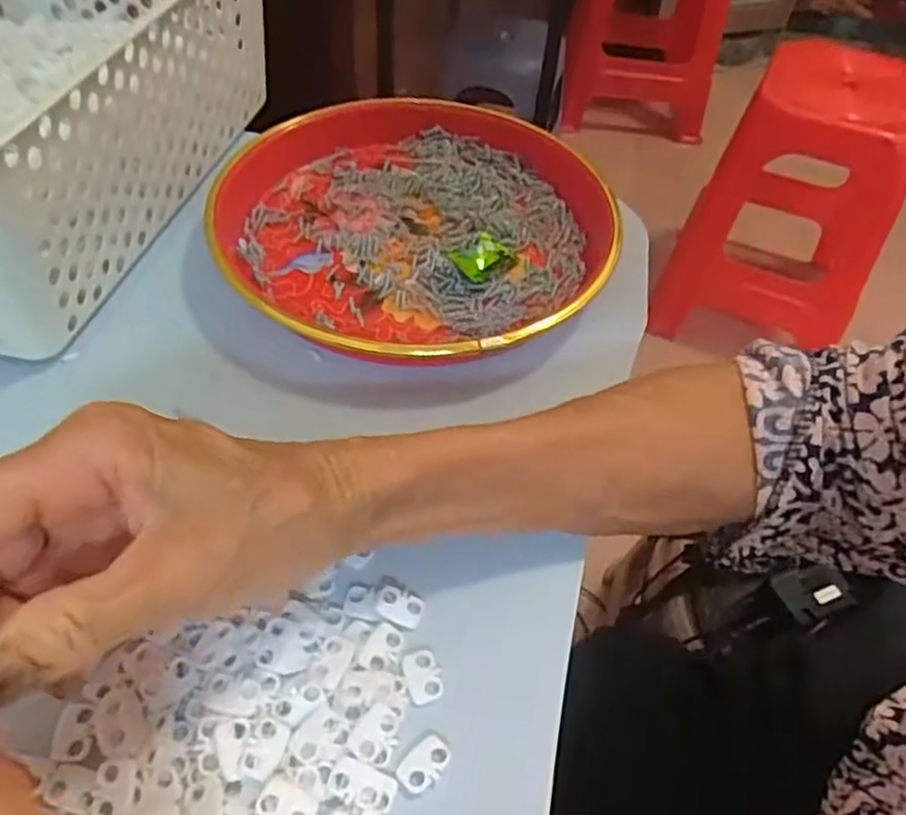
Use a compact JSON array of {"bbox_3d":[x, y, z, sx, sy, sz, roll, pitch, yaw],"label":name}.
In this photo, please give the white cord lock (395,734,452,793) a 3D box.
[{"bbox_3d":[-0.009,0.118,0.237,0.012,0.004,0.019,33,54,20],"label":"white cord lock"}]

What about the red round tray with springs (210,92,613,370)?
[{"bbox_3d":[-0.020,-0.101,0.398,0.212,0.033,0.213,3,50,-4],"label":"red round tray with springs"}]

